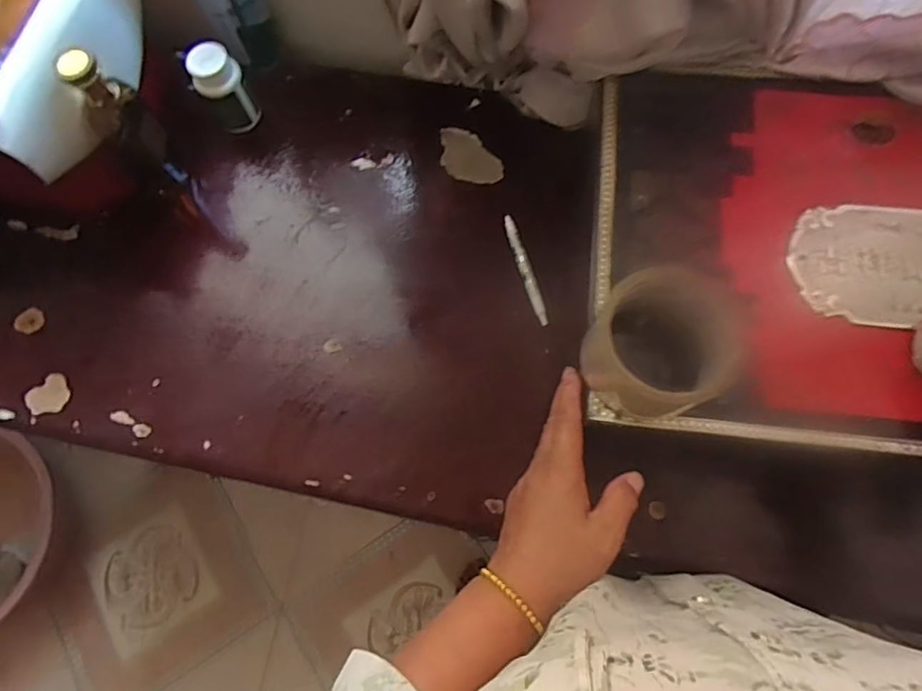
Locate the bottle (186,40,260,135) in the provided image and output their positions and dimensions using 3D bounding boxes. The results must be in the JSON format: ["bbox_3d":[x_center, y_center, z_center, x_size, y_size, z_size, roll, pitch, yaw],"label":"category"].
[{"bbox_3d":[-0.243,-0.262,0.569,0.048,0.087,0.037,-31,74,-8],"label":"bottle"}]

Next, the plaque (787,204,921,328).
[{"bbox_3d":[0.313,-0.060,0.403,0.138,0.014,0.091,3,72,3],"label":"plaque"}]

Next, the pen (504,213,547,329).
[{"bbox_3d":[0.063,-0.075,0.542,0.013,0.007,0.119,-16,72,-3],"label":"pen"}]

